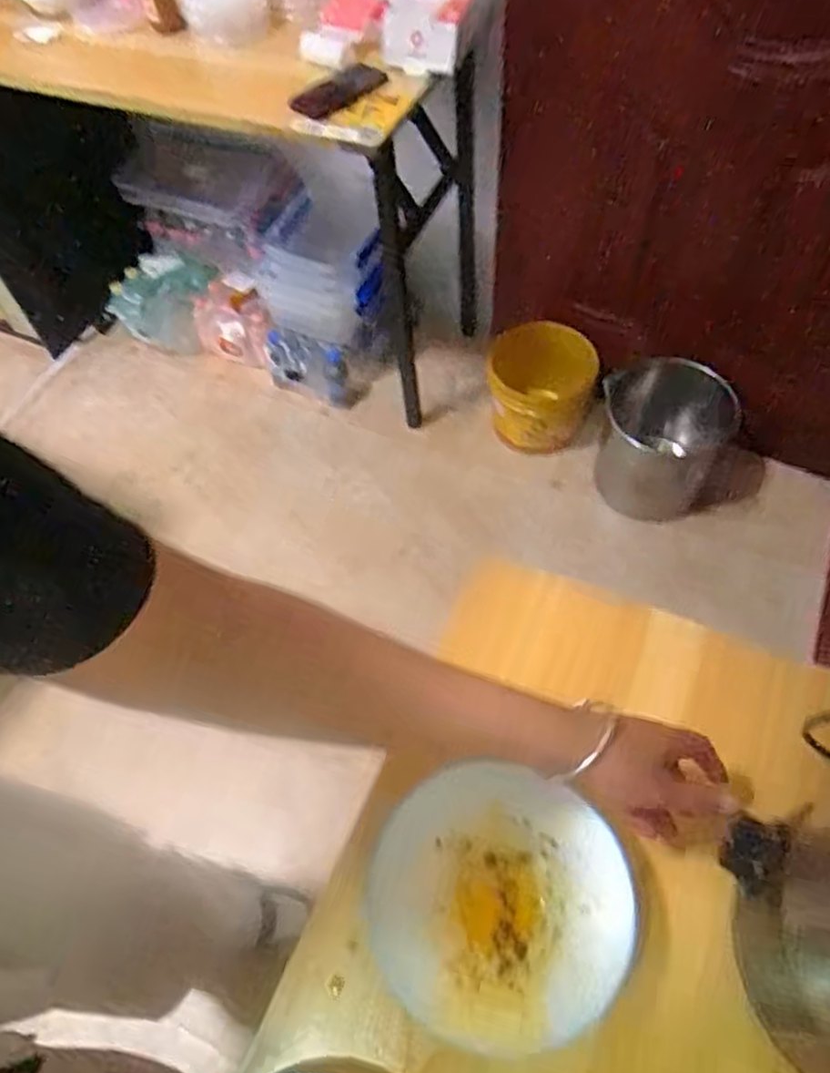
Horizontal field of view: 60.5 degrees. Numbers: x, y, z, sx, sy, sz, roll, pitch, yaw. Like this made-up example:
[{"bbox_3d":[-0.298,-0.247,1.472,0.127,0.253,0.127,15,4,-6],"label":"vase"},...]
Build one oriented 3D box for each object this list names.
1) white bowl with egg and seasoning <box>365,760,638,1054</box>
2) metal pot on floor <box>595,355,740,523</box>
[{"bbox_3d":[0.058,0.252,0.495,0.171,0.048,0.162,-2,58,3],"label":"white bowl with egg and seasoning"},{"bbox_3d":[0.491,-0.198,1.476,0.268,0.239,0.210,33,66,22],"label":"metal pot on floor"}]

